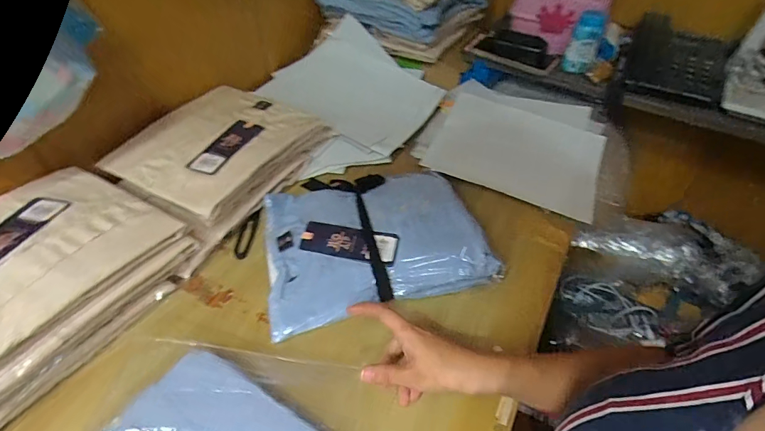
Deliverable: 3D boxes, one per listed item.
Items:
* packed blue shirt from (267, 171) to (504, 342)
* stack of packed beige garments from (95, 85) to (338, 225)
[{"bbox_3d":[-0.012,0.022,0.510,0.262,0.032,0.203,-9,48,-10],"label":"packed blue shirt"},{"bbox_3d":[-0.238,-0.104,0.594,0.221,0.055,0.248,21,50,17],"label":"stack of packed beige garments"}]

